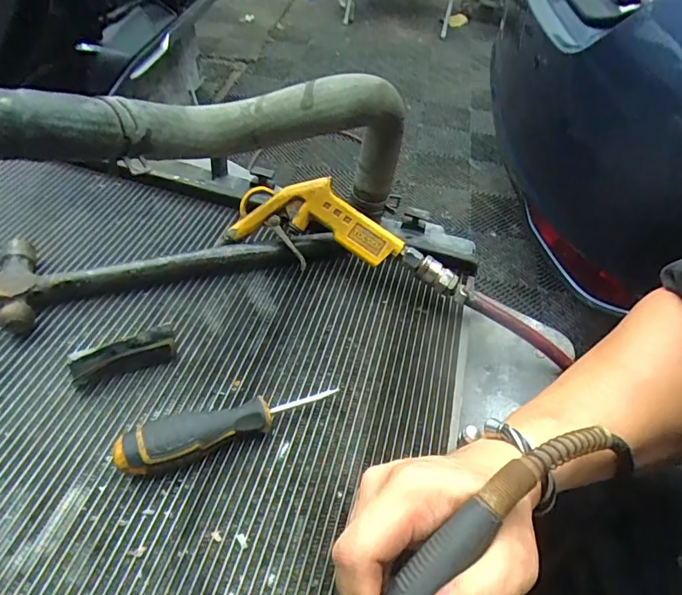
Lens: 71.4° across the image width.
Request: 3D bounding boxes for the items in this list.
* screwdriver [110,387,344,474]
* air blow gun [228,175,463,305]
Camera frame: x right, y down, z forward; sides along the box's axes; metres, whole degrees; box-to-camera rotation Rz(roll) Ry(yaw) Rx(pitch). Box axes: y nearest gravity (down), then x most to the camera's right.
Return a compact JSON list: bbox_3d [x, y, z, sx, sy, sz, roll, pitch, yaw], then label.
[{"bbox_3d":[-0.072,0.085,0.321,0.150,0.031,0.031,-16,53,-18],"label":"screwdriver"},{"bbox_3d":[0.011,-0.053,0.420,0.208,0.030,0.073,20,94,4],"label":"air blow gun"}]

